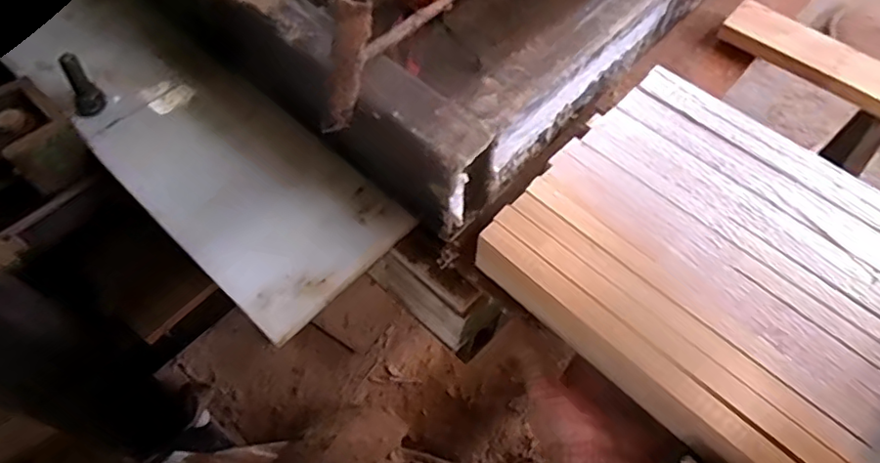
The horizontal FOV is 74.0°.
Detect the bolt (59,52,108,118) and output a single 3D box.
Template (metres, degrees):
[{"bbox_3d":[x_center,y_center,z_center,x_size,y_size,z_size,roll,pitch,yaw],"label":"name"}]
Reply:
[{"bbox_3d":[-0.341,-0.139,0.550,0.029,0.058,0.025,-32,65,-19],"label":"bolt"}]

